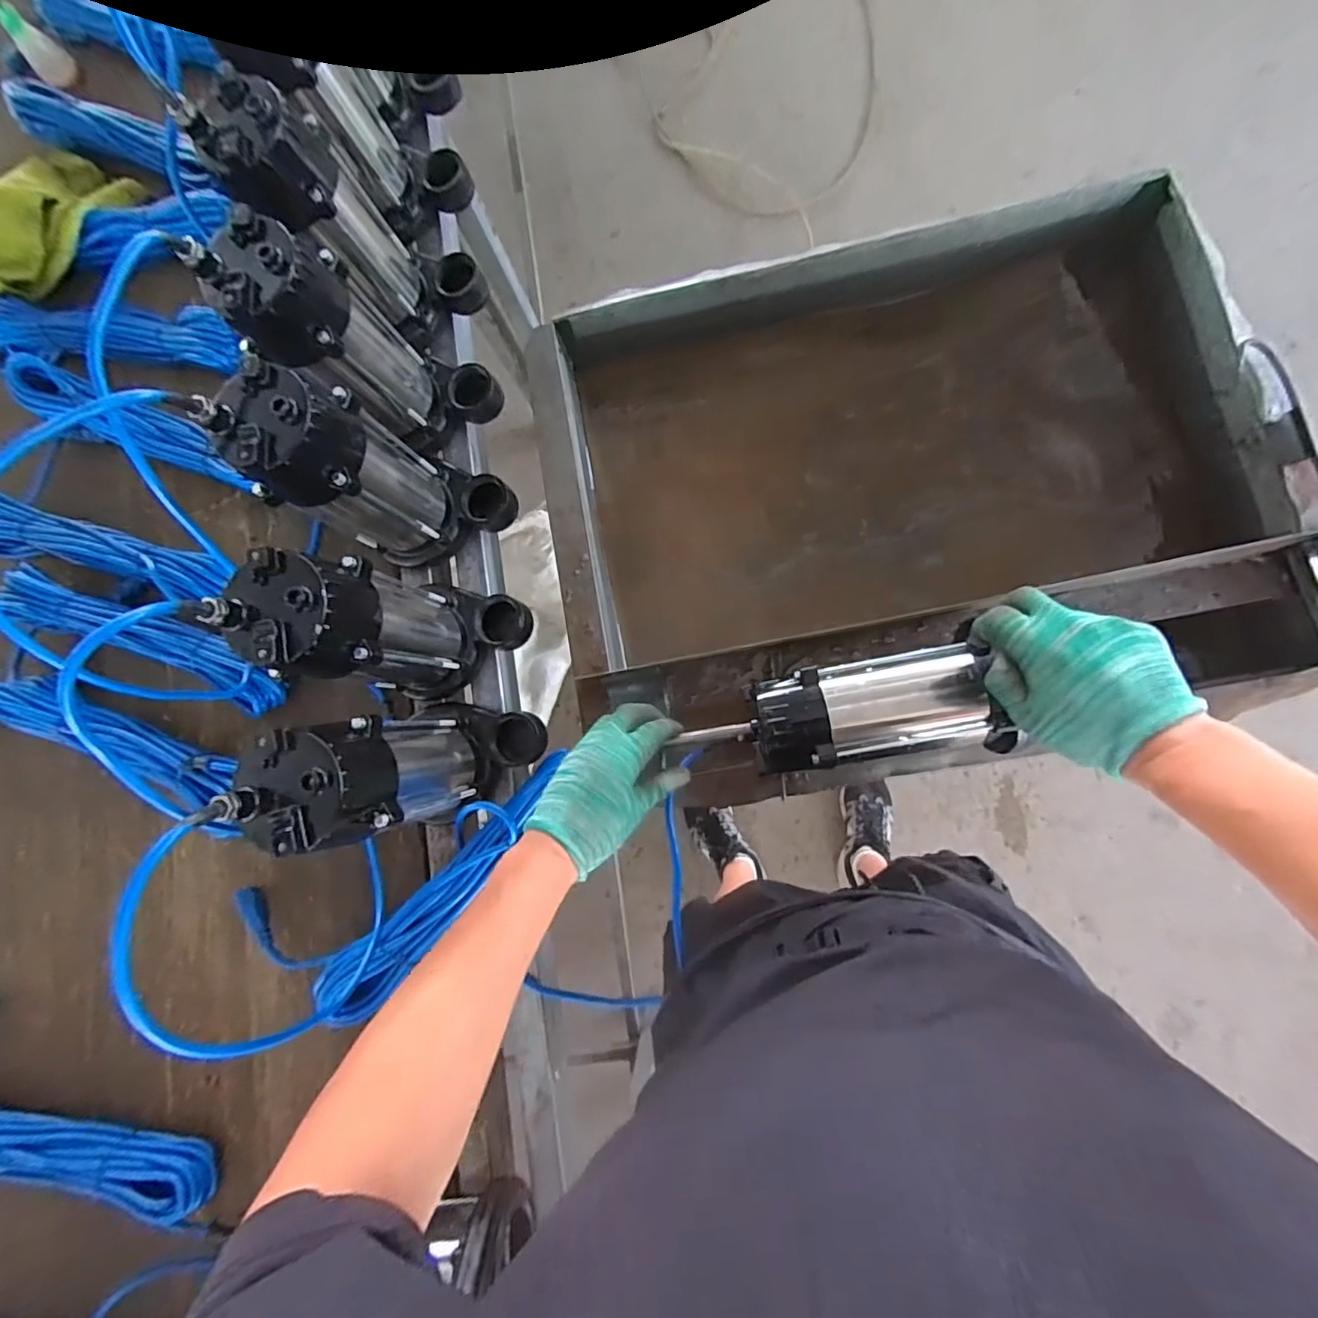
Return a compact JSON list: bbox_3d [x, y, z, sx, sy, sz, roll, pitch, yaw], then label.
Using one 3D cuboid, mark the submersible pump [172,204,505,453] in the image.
[{"bbox_3d":[-0.271,-0.291,0.541,0.149,0.222,0.105,15,85,8],"label":"submersible pump"}]

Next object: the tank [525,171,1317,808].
[{"bbox_3d":[0.264,-0.186,0.681,0.748,0.186,0.604,-10,82,5],"label":"tank"}]

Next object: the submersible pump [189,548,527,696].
[{"bbox_3d":[-0.235,-0.041,0.509,0.162,0.223,0.103,-33,81,2],"label":"submersible pump"}]

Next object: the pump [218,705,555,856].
[{"bbox_3d":[-0.210,0.094,0.498,0.156,0.238,0.108,2,83,7],"label":"pump"}]

